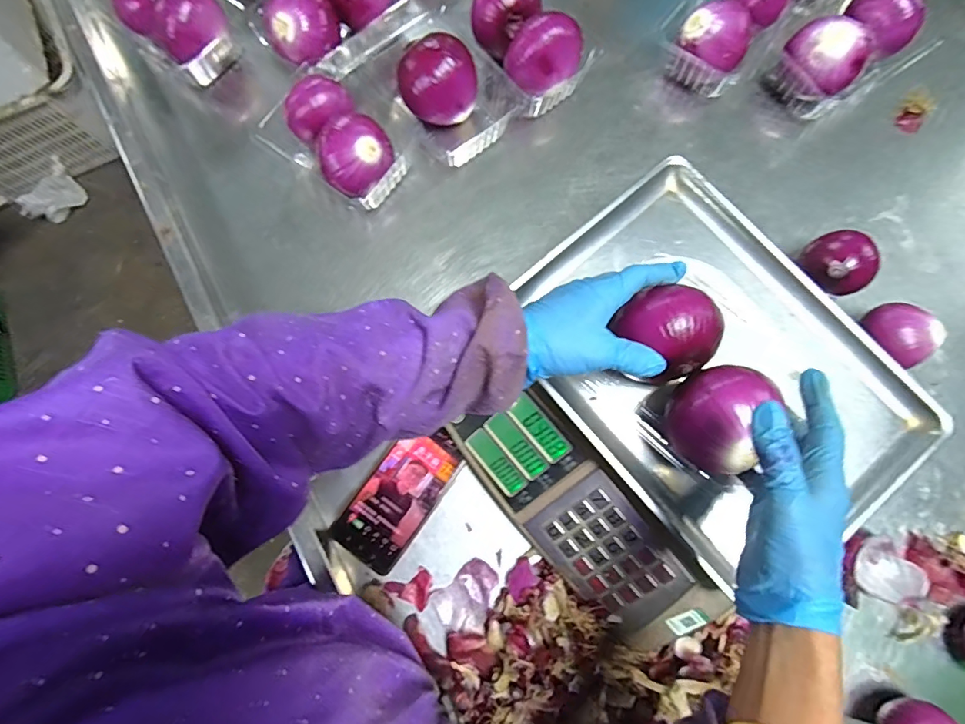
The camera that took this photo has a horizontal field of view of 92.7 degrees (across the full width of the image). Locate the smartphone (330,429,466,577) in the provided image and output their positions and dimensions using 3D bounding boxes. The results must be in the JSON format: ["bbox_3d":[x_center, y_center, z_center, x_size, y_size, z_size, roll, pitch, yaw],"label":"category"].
[{"bbox_3d":[-0.086,0.139,0.485,0.075,0.005,0.147,35,77,5],"label":"smartphone"}]

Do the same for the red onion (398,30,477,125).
[{"bbox_3d":[-0.052,-0.335,0.550,0.090,0.080,0.082,0,79,0],"label":"red onion"}]

